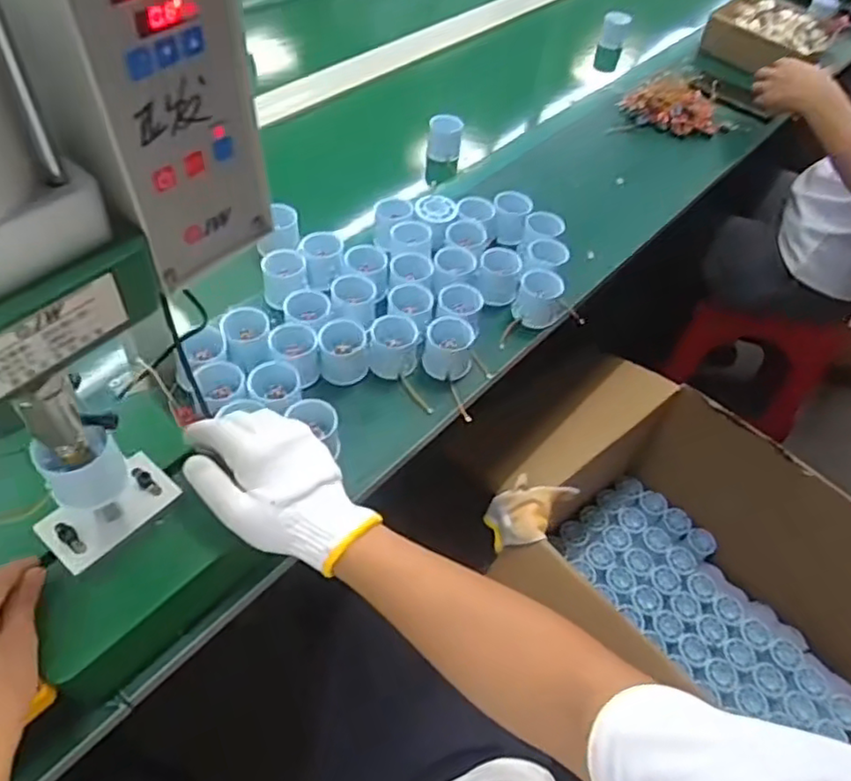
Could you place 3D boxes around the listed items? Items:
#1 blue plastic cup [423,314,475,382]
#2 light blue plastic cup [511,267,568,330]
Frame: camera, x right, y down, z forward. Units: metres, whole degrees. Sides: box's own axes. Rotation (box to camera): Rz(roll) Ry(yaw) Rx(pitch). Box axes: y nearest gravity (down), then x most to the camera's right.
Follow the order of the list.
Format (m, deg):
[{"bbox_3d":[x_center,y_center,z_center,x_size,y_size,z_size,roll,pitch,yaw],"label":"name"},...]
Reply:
[{"bbox_3d":[0.027,-0.048,0.740,0.052,0.045,0.056,8,51,1],"label":"blue plastic cup"},{"bbox_3d":[0.142,-0.115,0.815,0.060,0.049,0.058,20,52,10],"label":"light blue plastic cup"}]

